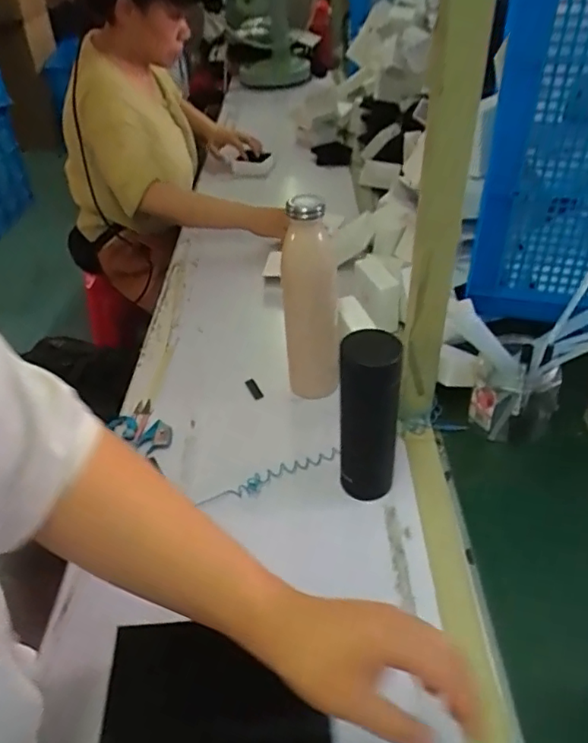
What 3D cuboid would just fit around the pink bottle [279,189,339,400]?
[{"bbox_3d":[0.021,-0.079,0.740,0.067,0.285,0.067,-4,40,-1],"label":"pink bottle"}]

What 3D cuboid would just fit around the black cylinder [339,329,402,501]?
[{"bbox_3d":[0.082,0.063,0.653,0.062,0.226,0.061,-1,40,3],"label":"black cylinder"}]

